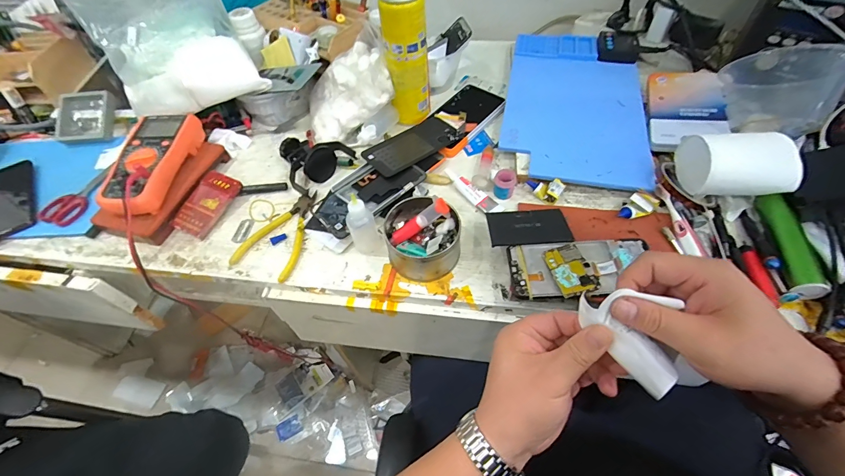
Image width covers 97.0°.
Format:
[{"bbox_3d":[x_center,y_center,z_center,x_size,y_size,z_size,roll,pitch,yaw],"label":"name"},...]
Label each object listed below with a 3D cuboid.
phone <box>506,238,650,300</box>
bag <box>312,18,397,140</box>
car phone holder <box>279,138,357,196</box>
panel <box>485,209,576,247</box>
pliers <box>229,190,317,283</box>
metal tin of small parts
[{"bbox_3d":[0.182,0.033,0.433,0.157,0.012,0.074,-6,49,4],"label":"phone"},{"bbox_3d":[-0.125,-0.245,0.616,0.145,0.121,0.119,-15,55,-6],"label":"bag"},{"bbox_3d":[-0.180,-0.128,0.588,0.096,0.042,0.108,32,63,24],"label":"car phone holder"},{"bbox_3d":[0.135,-0.016,0.481,0.099,0.008,0.065,-3,46,1],"label":"panel"},{"bbox_3d":[-0.206,-0.011,0.536,0.088,0.012,0.143,9,56,11],"label":"pliers"},{"bbox_3d":[-0.002,-0.004,0.479,0.096,0.069,0.098,-2,55,3],"label":"metal tin of small parts"}]

